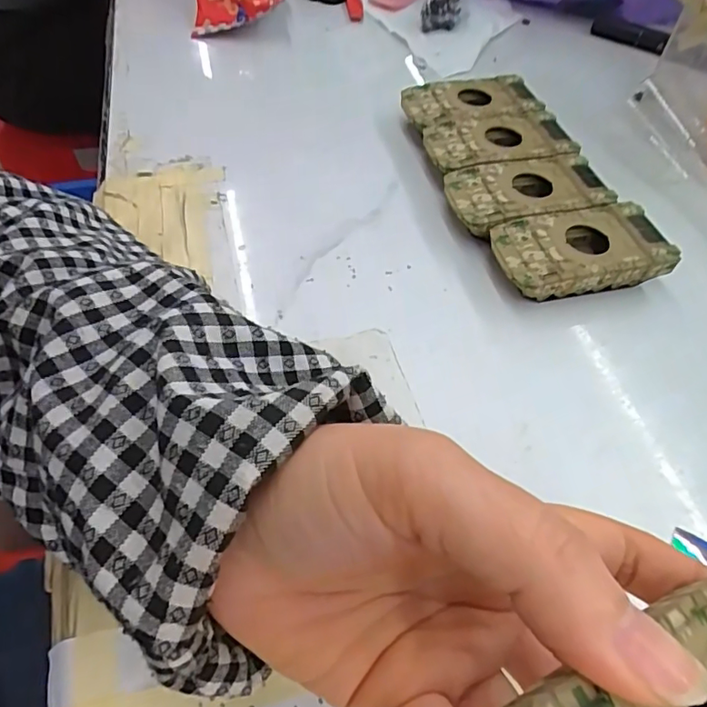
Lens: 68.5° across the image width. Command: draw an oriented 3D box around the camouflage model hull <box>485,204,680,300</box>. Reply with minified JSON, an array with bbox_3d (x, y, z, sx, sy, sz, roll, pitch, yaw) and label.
[{"bbox_3d":[0.126,-0.056,0.296,0.095,0.025,0.048,-8,54,-9],"label":"camouflage model hull"}]

